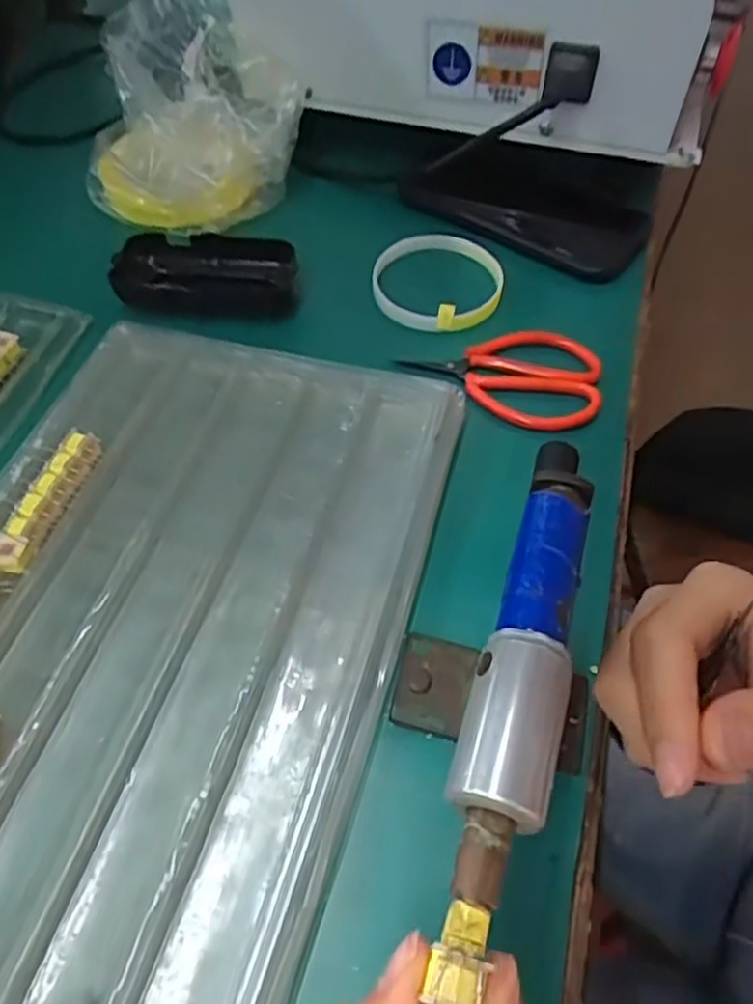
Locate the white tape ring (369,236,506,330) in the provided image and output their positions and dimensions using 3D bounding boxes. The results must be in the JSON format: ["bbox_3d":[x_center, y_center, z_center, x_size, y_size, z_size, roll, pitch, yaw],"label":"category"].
[{"bbox_3d":[0.038,-0.140,0.458,0.082,0.022,0.076,-1,57,2],"label":"white tape ring"}]

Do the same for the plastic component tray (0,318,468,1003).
[{"bbox_3d":[-0.102,0.046,0.316,0.218,0.017,0.320,14,56,9],"label":"plastic component tray"}]

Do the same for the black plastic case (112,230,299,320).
[{"bbox_3d":[-0.106,-0.143,0.456,0.111,0.032,0.041,3,55,2],"label":"black plastic case"}]

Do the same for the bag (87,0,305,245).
[{"bbox_3d":[-0.139,-0.286,0.503,0.145,0.086,0.190,-15,56,-11],"label":"bag"}]

